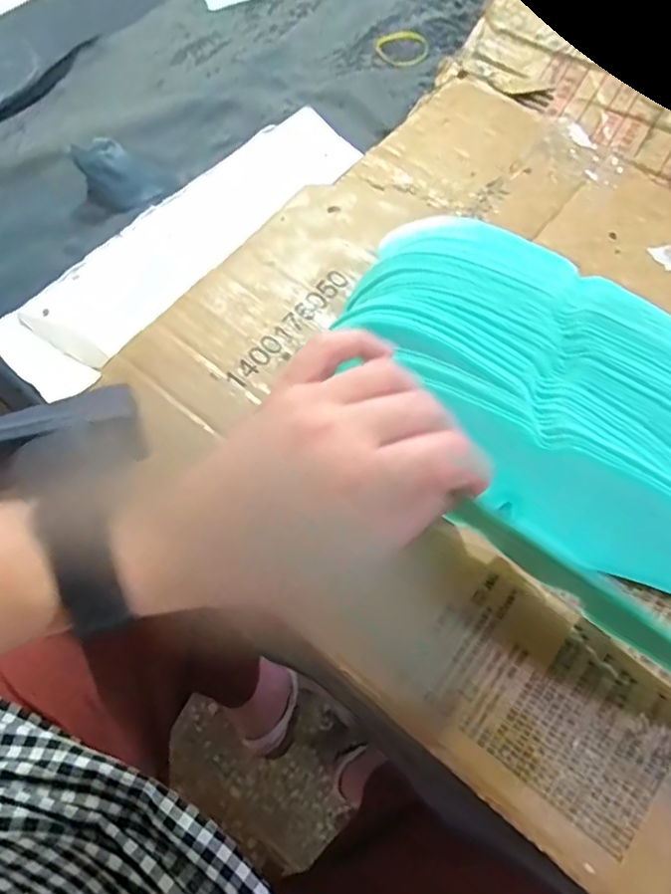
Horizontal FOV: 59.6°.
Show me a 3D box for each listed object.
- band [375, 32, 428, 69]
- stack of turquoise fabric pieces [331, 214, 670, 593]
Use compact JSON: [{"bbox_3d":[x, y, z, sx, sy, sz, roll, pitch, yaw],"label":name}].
[{"bbox_3d":[0.057,-0.342,0.502,0.046,0.004,0.046,1,66,-3],"label":"band"},{"bbox_3d":[0.127,-0.040,0.335,0.147,0.033,0.256,-42,75,-19],"label":"stack of turquoise fabric pieces"}]

